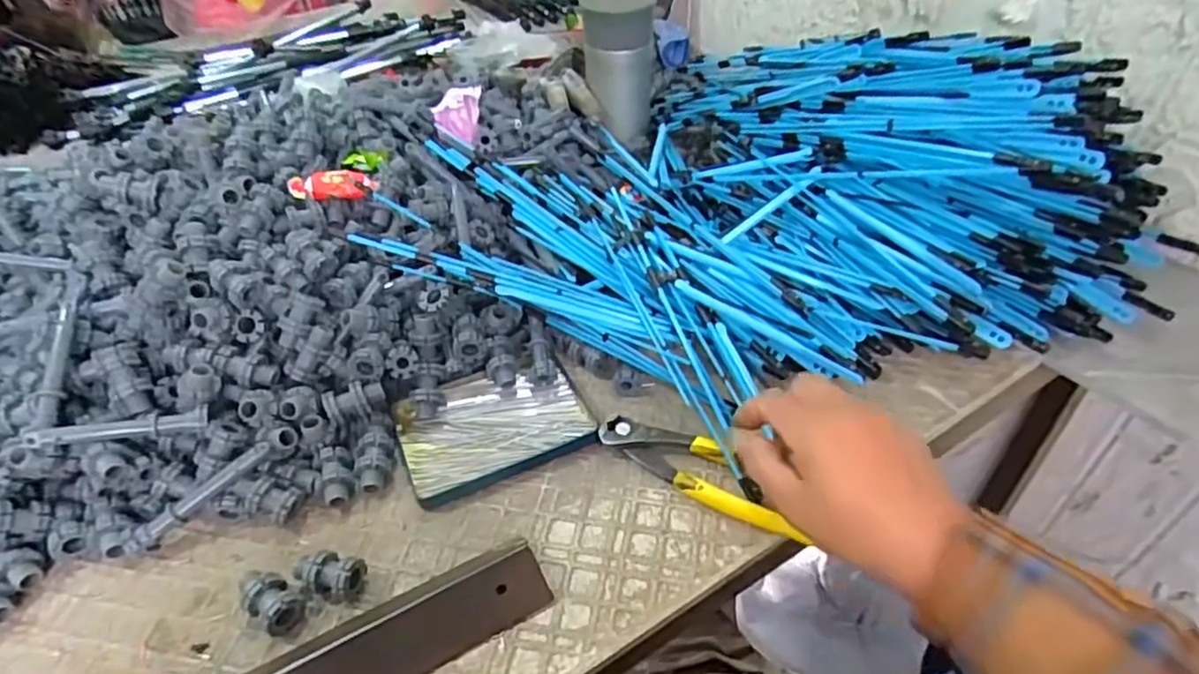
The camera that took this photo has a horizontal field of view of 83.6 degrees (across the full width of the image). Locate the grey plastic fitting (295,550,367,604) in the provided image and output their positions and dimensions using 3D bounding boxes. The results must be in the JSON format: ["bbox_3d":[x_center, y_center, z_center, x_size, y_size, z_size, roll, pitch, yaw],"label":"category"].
[{"bbox_3d":[-0.154,0.138,0.385,0.034,0.022,0.022,9,43,12],"label":"grey plastic fitting"}]

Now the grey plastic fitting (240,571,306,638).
[{"bbox_3d":[-0.184,0.147,0.376,0.039,0.022,0.023,27,50,29],"label":"grey plastic fitting"}]

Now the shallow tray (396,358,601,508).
[{"bbox_3d":[-0.075,0.060,0.473,0.127,0.017,0.092,-18,44,-17],"label":"shallow tray"}]

